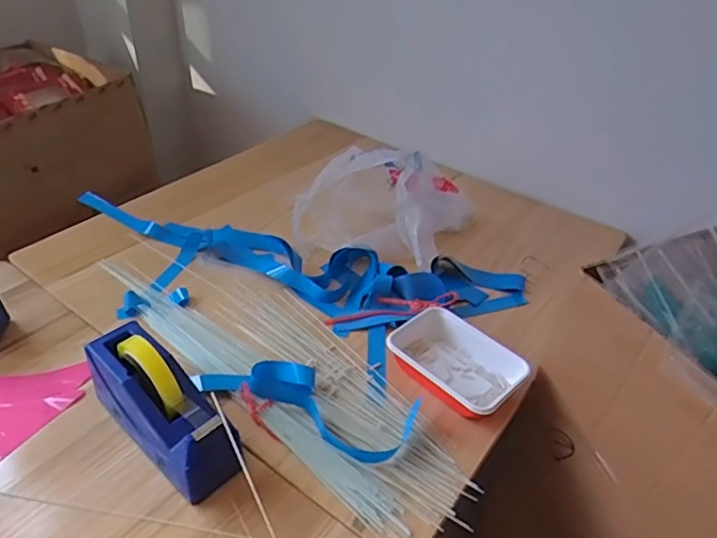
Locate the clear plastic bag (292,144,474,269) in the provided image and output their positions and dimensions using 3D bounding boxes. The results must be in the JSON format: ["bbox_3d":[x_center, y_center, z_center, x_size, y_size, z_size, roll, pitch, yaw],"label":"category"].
[{"bbox_3d":[0.054,-0.126,0.929,0.278,0.160,0.202,10,38,8],"label":"clear plastic bag"}]

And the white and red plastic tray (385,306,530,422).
[{"bbox_3d":[0.125,0.125,0.727,0.171,0.044,0.119,33,46,32],"label":"white and red plastic tray"}]

